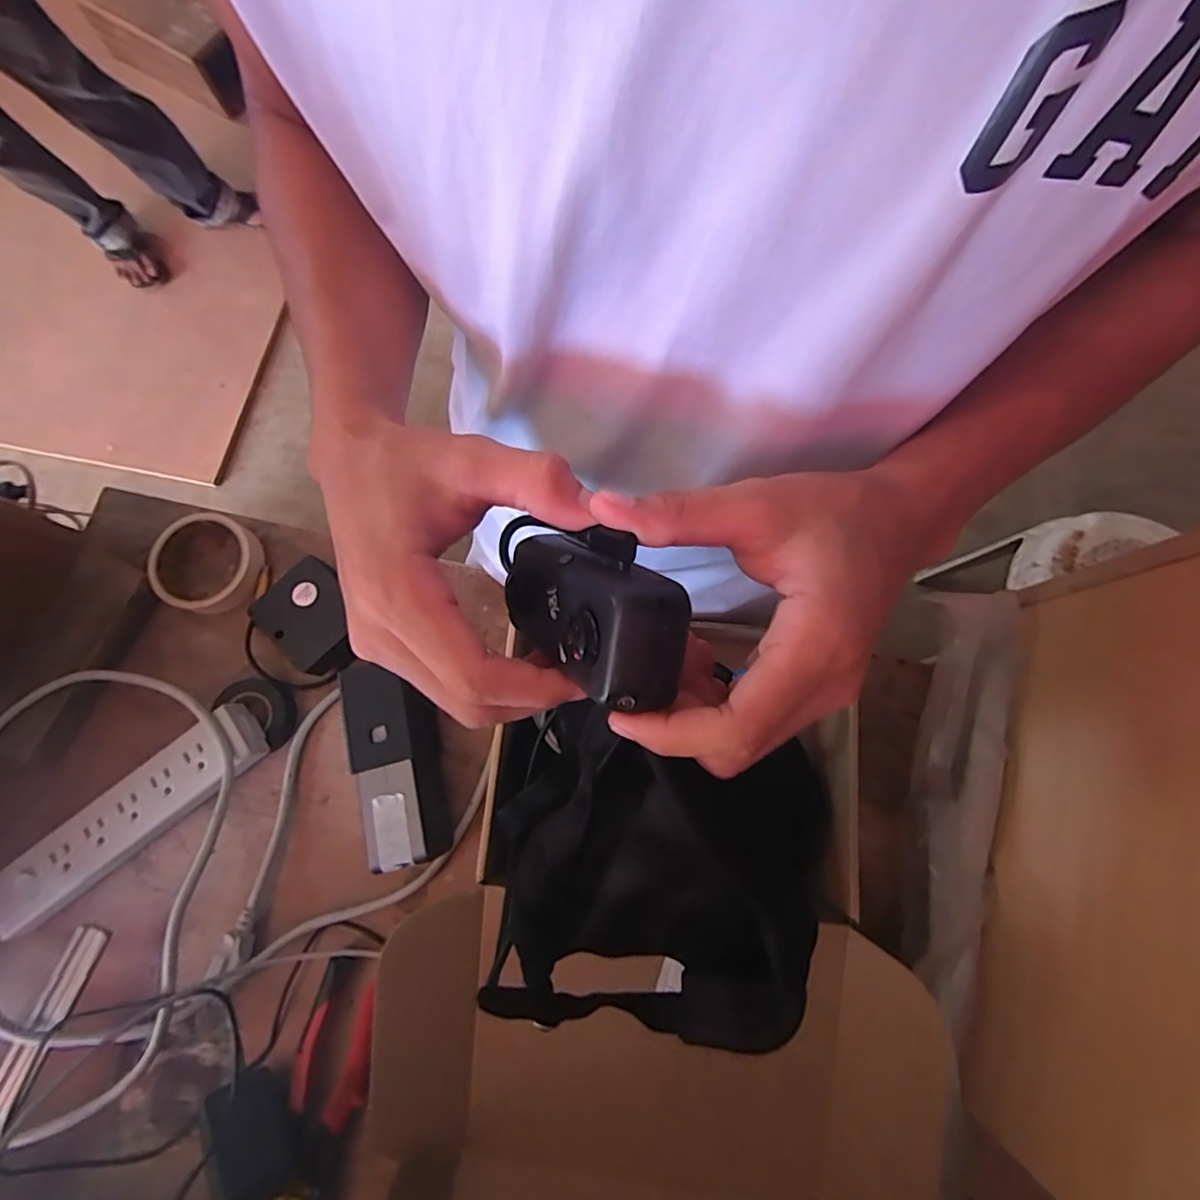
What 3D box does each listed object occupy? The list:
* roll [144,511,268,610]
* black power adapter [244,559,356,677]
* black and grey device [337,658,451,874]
[{"bbox_3d":[-0.356,-0.033,0.515,0.088,0.028,0.087,0,76,1],"label":"roll"},{"bbox_3d":[-0.245,0.017,0.489,0.078,0.049,0.079,42,81,10],"label":"black power adapter"},{"bbox_3d":[-0.160,0.128,0.457,0.063,0.060,0.155,-18,77,-3],"label":"black and grey device"}]

